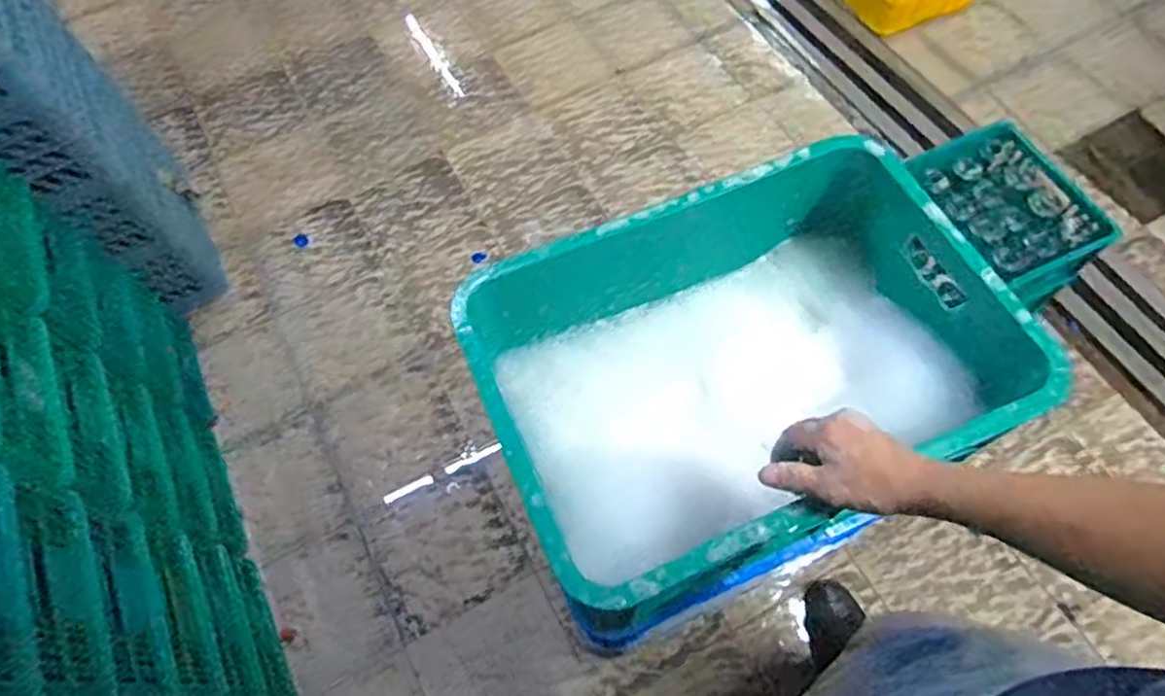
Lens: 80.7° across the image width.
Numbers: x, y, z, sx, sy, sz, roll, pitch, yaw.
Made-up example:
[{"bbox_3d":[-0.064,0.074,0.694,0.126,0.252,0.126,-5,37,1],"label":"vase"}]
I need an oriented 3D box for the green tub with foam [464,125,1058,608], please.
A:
[{"bbox_3d":[0.169,0.029,0.756,0.528,0.211,0.358,-21,60,-11],"label":"green tub with foam"}]

